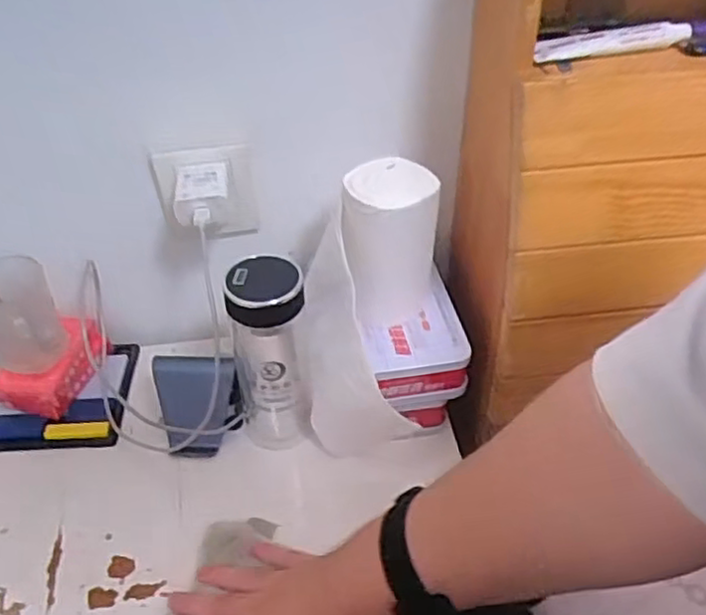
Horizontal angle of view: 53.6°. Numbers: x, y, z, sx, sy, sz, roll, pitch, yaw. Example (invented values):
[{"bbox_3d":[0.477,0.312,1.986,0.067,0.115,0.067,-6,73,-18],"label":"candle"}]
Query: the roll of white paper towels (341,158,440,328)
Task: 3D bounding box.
[{"bbox_3d":[0.031,-0.051,0.608,0.077,0.131,0.070,-1,42,0],"label":"roll of white paper towels"}]

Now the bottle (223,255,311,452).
[{"bbox_3d":[-0.072,0.044,0.614,0.061,0.179,0.059,-9,42,-9],"label":"bottle"}]

